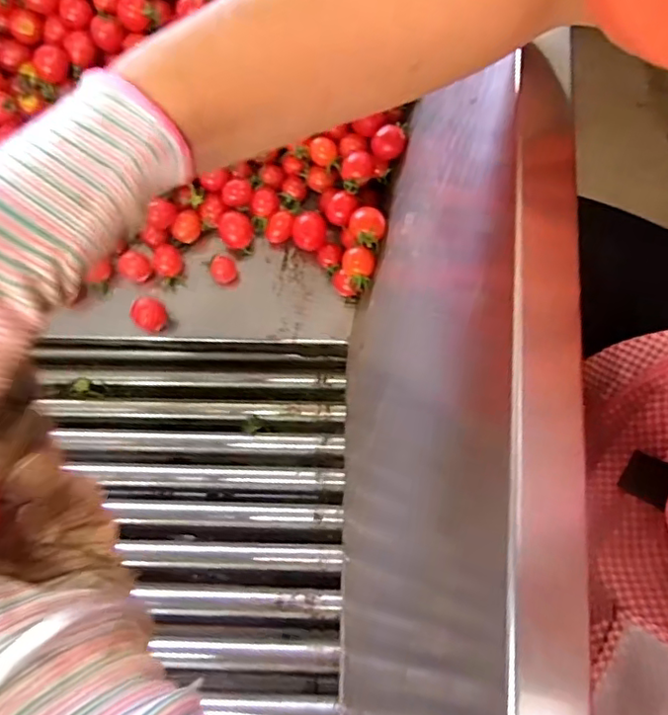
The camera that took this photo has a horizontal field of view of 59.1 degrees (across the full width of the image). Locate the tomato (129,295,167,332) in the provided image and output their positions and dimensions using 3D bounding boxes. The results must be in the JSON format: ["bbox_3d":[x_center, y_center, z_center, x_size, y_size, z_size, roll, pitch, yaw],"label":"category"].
[{"bbox_3d":[-0.154,-0.035,0.490,0.027,0.023,0.024,-32,68,-13],"label":"tomato"}]

